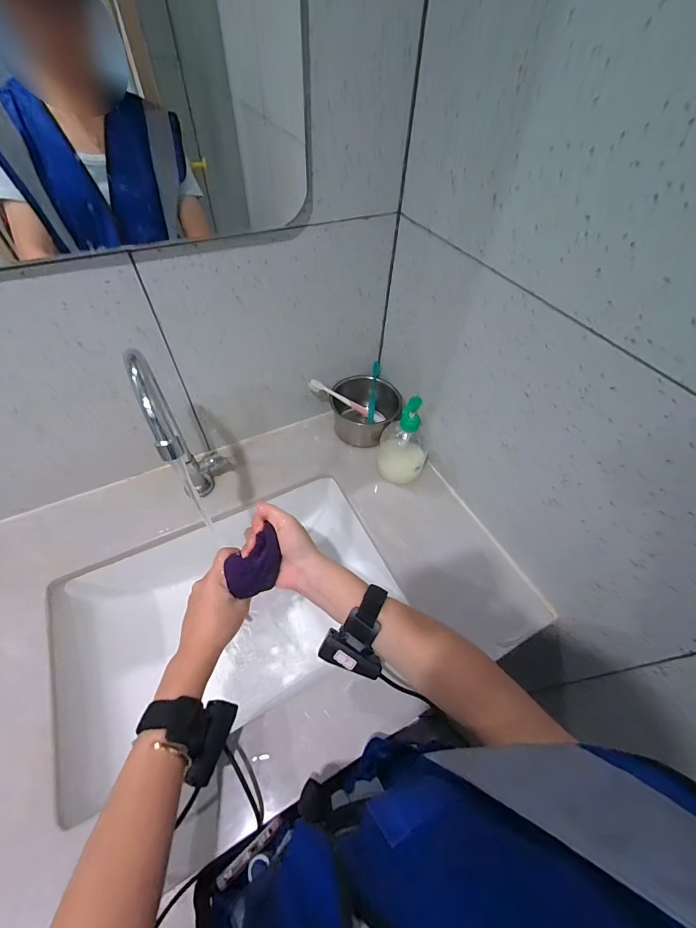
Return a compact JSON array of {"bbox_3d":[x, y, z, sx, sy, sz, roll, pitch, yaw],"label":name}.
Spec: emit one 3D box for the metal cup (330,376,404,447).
[{"bbox_3d":[0.034,-0.111,0.717,0.121,0.094,0.115,24,55,15],"label":"metal cup"}]

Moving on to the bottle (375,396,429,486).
[{"bbox_3d":[0.103,-0.044,0.624,0.084,0.171,0.094,20,54,12],"label":"bottle"}]

